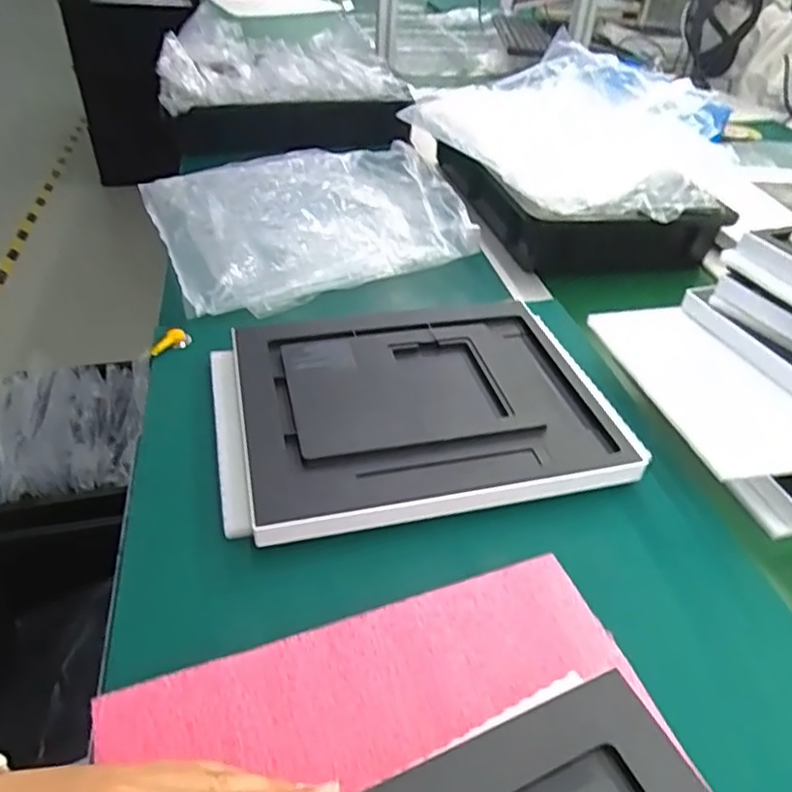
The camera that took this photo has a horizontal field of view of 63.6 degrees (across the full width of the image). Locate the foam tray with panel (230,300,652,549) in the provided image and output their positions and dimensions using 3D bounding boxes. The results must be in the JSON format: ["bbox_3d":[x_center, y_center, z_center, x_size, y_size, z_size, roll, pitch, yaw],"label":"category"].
[{"bbox_3d":[0.025,0.003,0.557,0.308,0.027,0.239,-6,40,-12],"label":"foam tray with panel"}]

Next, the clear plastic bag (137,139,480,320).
[{"bbox_3d":[-0.125,-0.247,0.847,0.365,0.057,0.349,-14,43,-21],"label":"clear plastic bag"}]

